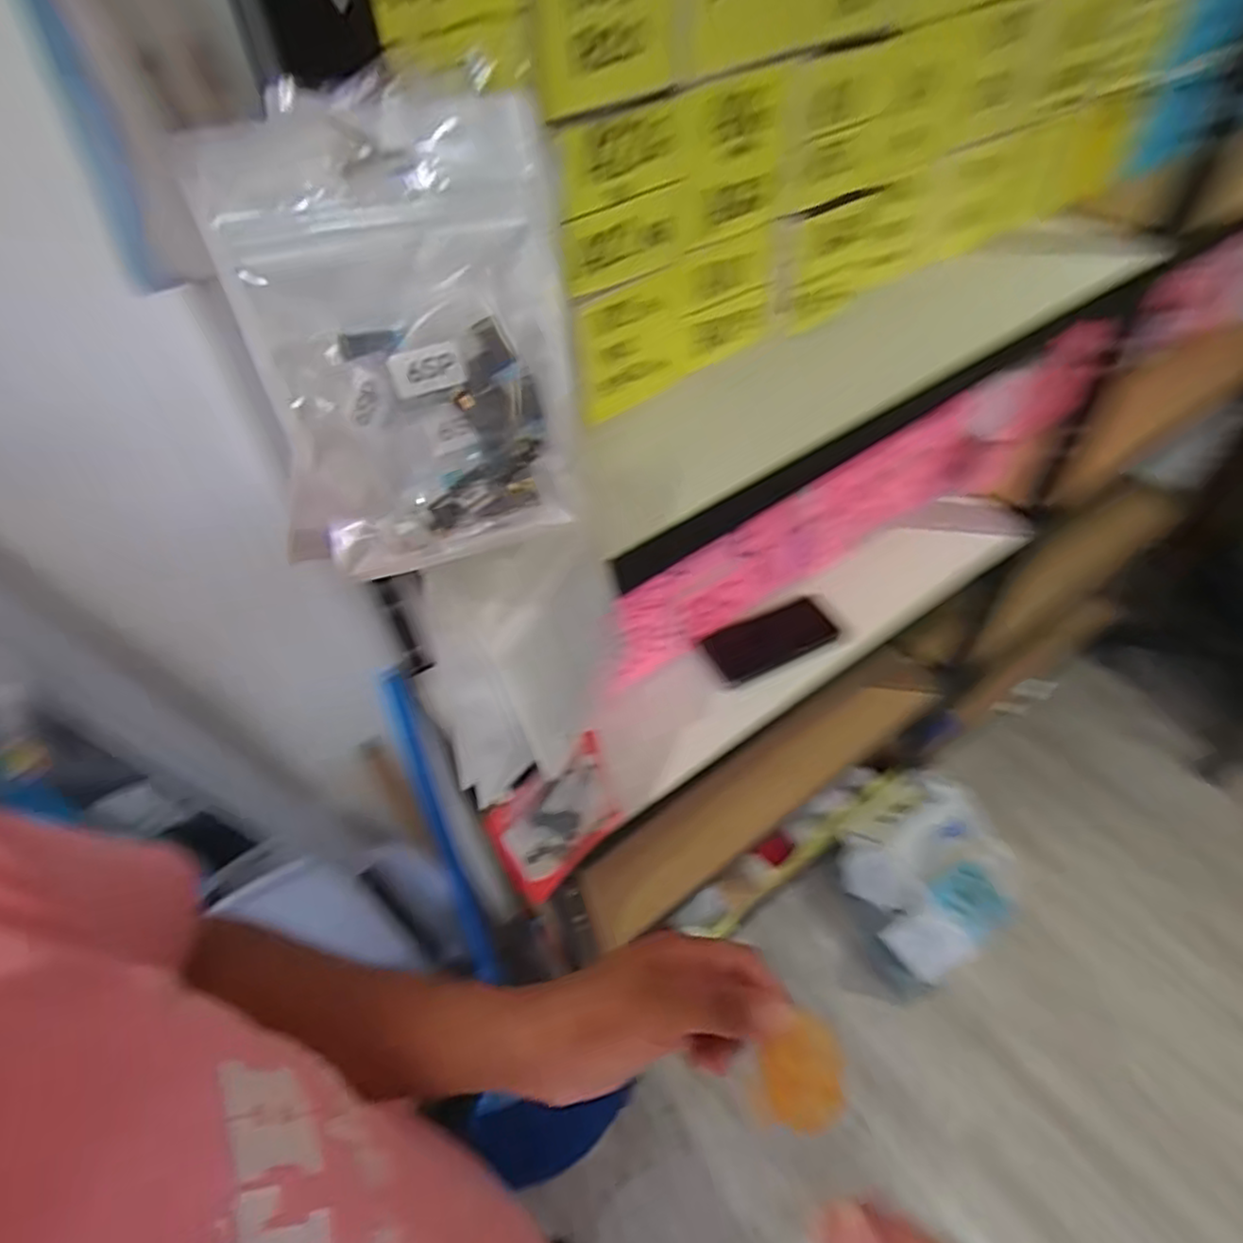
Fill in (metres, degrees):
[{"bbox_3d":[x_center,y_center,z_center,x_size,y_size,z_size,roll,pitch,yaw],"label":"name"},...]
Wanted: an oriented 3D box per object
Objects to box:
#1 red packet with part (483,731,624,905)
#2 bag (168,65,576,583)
[{"bbox_3d":[-0.047,0.155,0.572,0.028,0.163,0.113,36,59,30],"label":"red packet with part"},{"bbox_3d":[-0.069,-0.091,0.249,0.104,0.149,0.025,-19,50,-12],"label":"bag"}]

